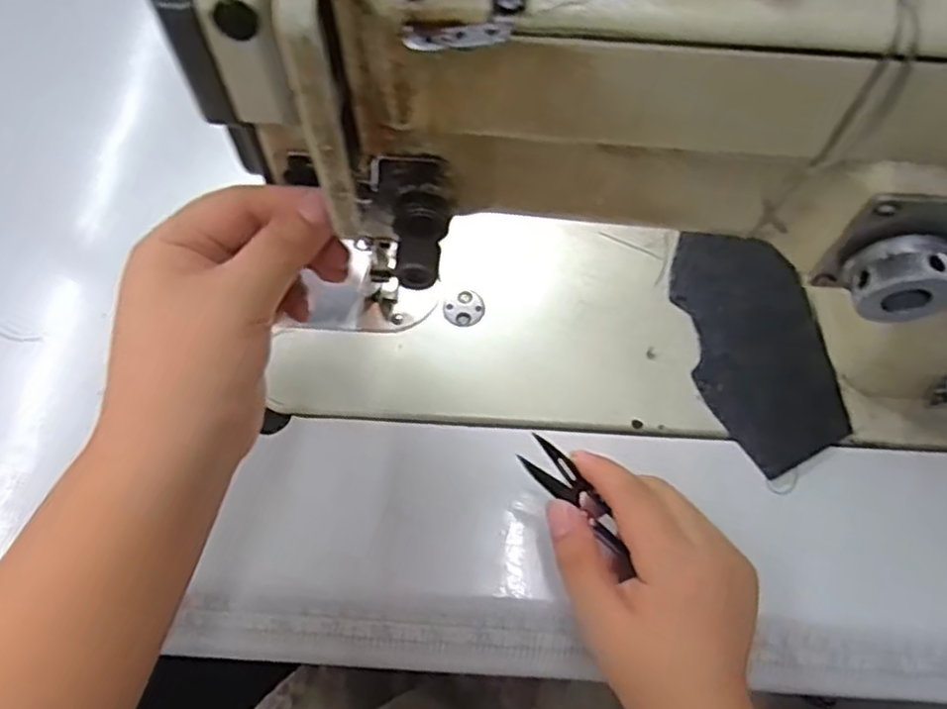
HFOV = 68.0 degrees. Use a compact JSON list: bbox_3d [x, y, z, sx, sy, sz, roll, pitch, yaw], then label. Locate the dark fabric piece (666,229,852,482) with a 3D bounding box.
[{"bbox_3d":[0.164,-0.007,0.407,0.077,0.005,0.147,-7,65,-2],"label":"dark fabric piece"}]

